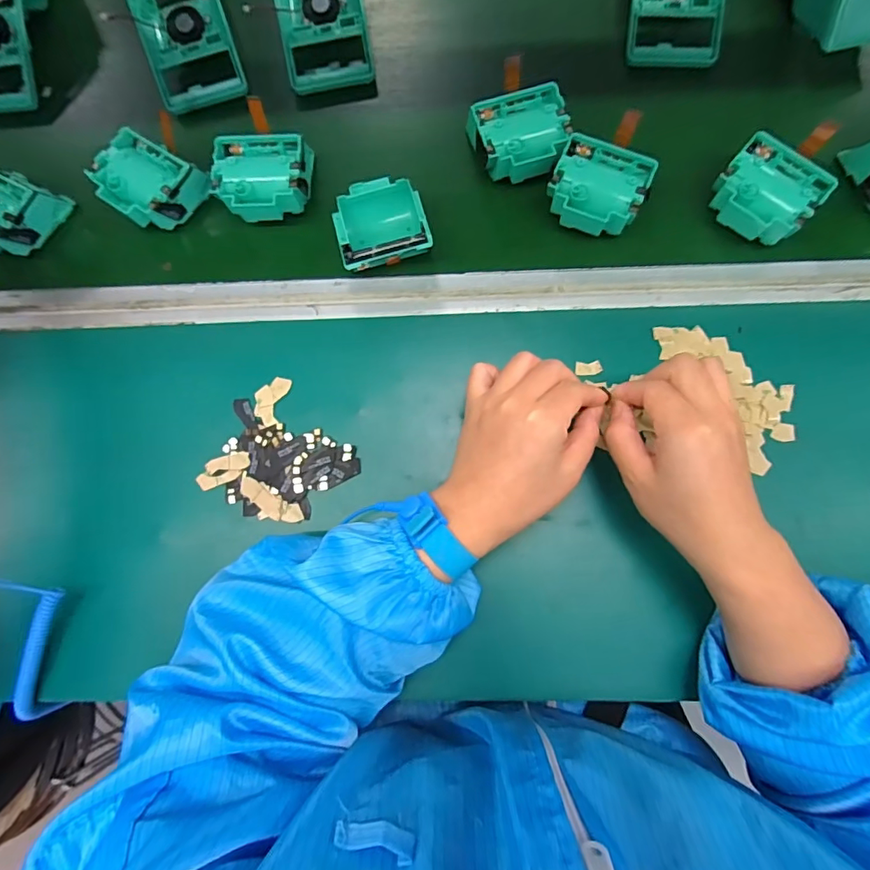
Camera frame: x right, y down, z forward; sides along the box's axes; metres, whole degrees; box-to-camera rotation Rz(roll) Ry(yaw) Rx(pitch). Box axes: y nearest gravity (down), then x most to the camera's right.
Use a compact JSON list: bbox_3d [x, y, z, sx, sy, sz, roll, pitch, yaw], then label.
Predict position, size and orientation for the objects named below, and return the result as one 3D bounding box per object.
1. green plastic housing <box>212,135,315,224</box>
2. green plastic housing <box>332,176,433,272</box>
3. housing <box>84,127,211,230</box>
[{"bbox_3d":[-0.147,-0.219,0.420,0.076,0.047,0.068,-1,82,3],"label":"green plastic housing"},{"bbox_3d":[-0.043,-0.173,0.401,0.076,0.040,0.077,-14,81,1],"label":"green plastic housing"},{"bbox_3d":[-0.250,-0.217,0.420,0.082,0.046,0.068,34,85,7],"label":"housing"}]

